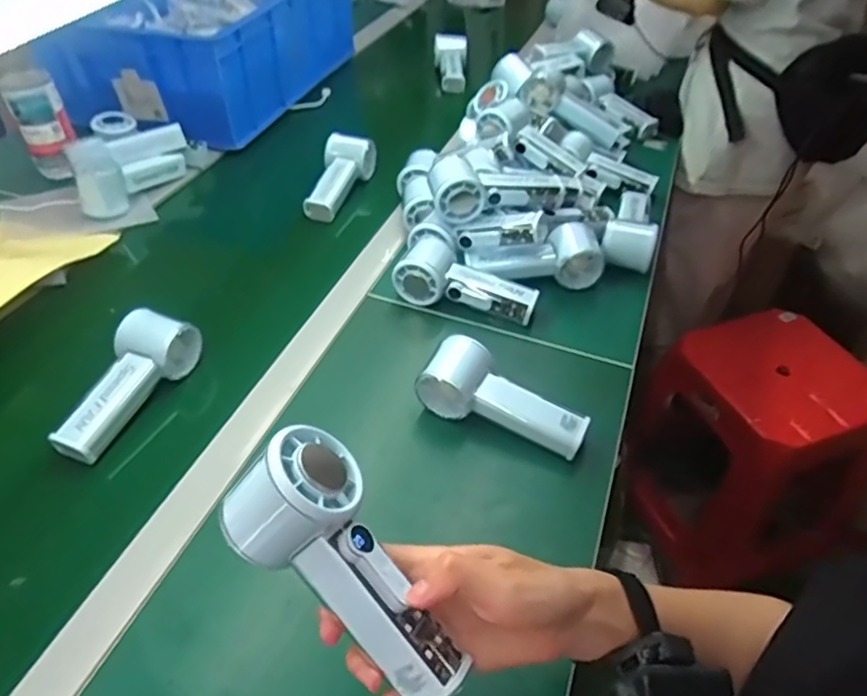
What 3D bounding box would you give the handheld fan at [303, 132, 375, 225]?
[{"bbox_3d":[-0.134,-0.229,0.826,0.069,0.042,0.129,15,60,14],"label":"handheld fan"}]

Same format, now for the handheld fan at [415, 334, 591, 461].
[{"bbox_3d":[0.062,0.046,0.550,0.146,0.052,0.049,26,48,5],"label":"handheld fan"}]

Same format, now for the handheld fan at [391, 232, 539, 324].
[{"bbox_3d":[0.038,-0.076,0.675,0.152,0.056,0.074,21,46,3],"label":"handheld fan"}]

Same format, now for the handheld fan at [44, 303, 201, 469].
[{"bbox_3d":[-0.274,0.031,0.555,0.064,0.046,0.151,11,45,10],"label":"handheld fan"}]

